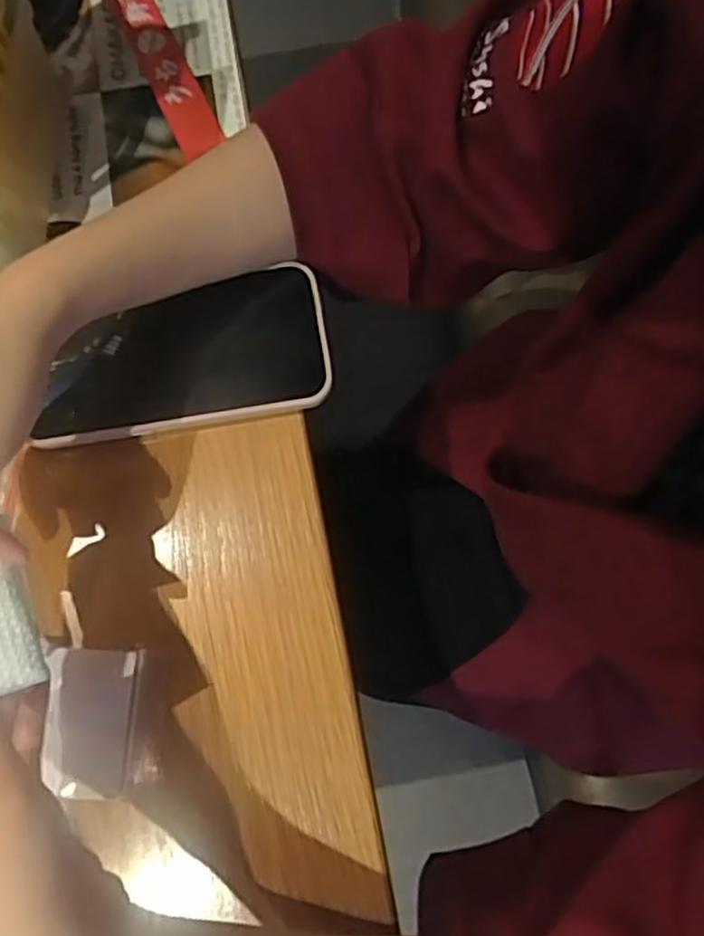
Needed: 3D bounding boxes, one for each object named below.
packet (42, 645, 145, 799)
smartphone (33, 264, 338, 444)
[{"bbox_3d":[-0.124,0.122,0.339,0.042,0.012,0.068,-1,78,0],"label":"packet"},{"bbox_3d":[-0.089,-0.059,0.376,0.149,0.016,0.076,-10,78,-2],"label":"smartphone"}]

